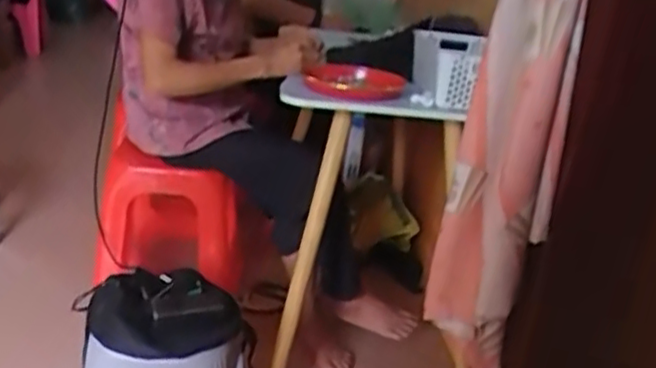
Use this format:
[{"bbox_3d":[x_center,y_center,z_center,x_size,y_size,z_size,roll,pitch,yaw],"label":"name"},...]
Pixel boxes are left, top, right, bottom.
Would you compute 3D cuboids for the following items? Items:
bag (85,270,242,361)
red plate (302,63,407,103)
[{"bbox_3d":[-0.302,0.237,1.250,0.269,0.091,0.176,4,25,-8],"label":"bag"},{"bbox_3d":[0.049,-0.205,1.354,0.197,0.033,0.201,7,24,-3],"label":"red plate"}]

